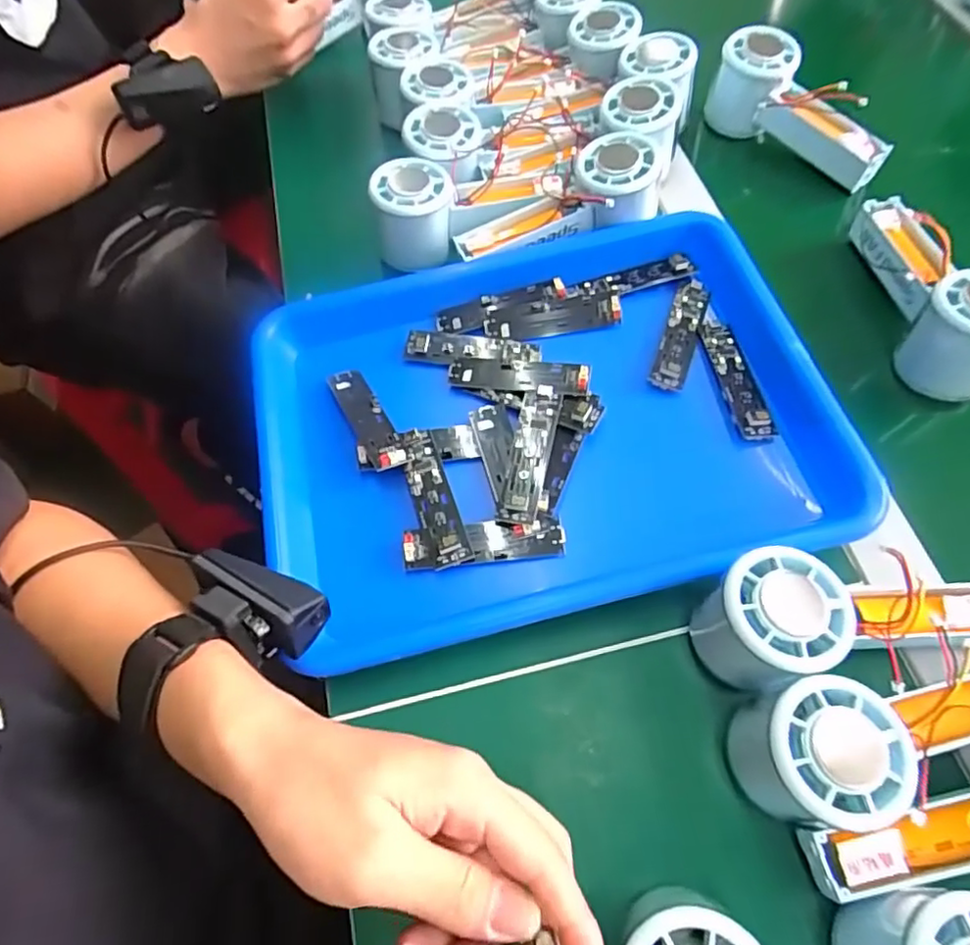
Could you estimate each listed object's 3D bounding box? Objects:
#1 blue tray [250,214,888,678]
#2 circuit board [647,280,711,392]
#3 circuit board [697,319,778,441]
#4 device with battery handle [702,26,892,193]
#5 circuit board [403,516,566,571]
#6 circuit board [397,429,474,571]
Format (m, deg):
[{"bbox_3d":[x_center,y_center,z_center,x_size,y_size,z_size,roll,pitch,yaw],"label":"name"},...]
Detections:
[{"bbox_3d":[0.032,-0.033,0.386,0.340,0.034,0.250,-12,63,-2],"label":"blue tray"},{"bbox_3d":[0.131,-0.094,0.412,0.022,0.010,0.090,18,66,13],"label":"circuit board"},{"bbox_3d":[0.160,-0.061,0.396,0.022,0.014,0.090,-10,63,-1],"label":"circuit board"},{"bbox_3d":[0.248,-0.282,0.484,0.041,0.065,0.144,-41,68,-16],"label":"device with battery handle"},{"bbox_3d":[-0.001,0.040,0.355,0.091,0.006,0.023,-5,80,-1],"label":"circuit board"},{"bbox_3d":[-0.031,0.013,0.369,0.022,0.013,0.092,-18,63,-5],"label":"circuit board"}]

